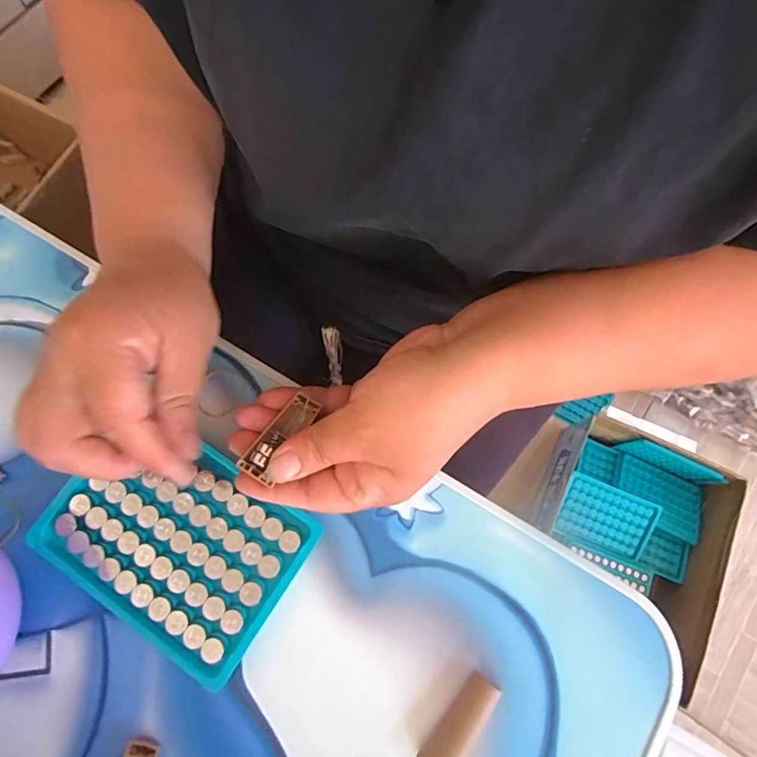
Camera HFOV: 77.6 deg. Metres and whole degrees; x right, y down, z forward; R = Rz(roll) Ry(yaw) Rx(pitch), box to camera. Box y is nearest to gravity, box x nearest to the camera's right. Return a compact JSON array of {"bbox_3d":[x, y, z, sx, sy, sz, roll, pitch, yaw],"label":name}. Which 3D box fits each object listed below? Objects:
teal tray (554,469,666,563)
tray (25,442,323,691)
[{"bbox_3d":[0.340,0.208,0.706,0.123,0.011,0.096,20,91,28],"label":"teal tray"},{"bbox_3d":[-0.111,0.087,0.252,0.130,0.019,0.098,31,77,8],"label":"tray"}]

